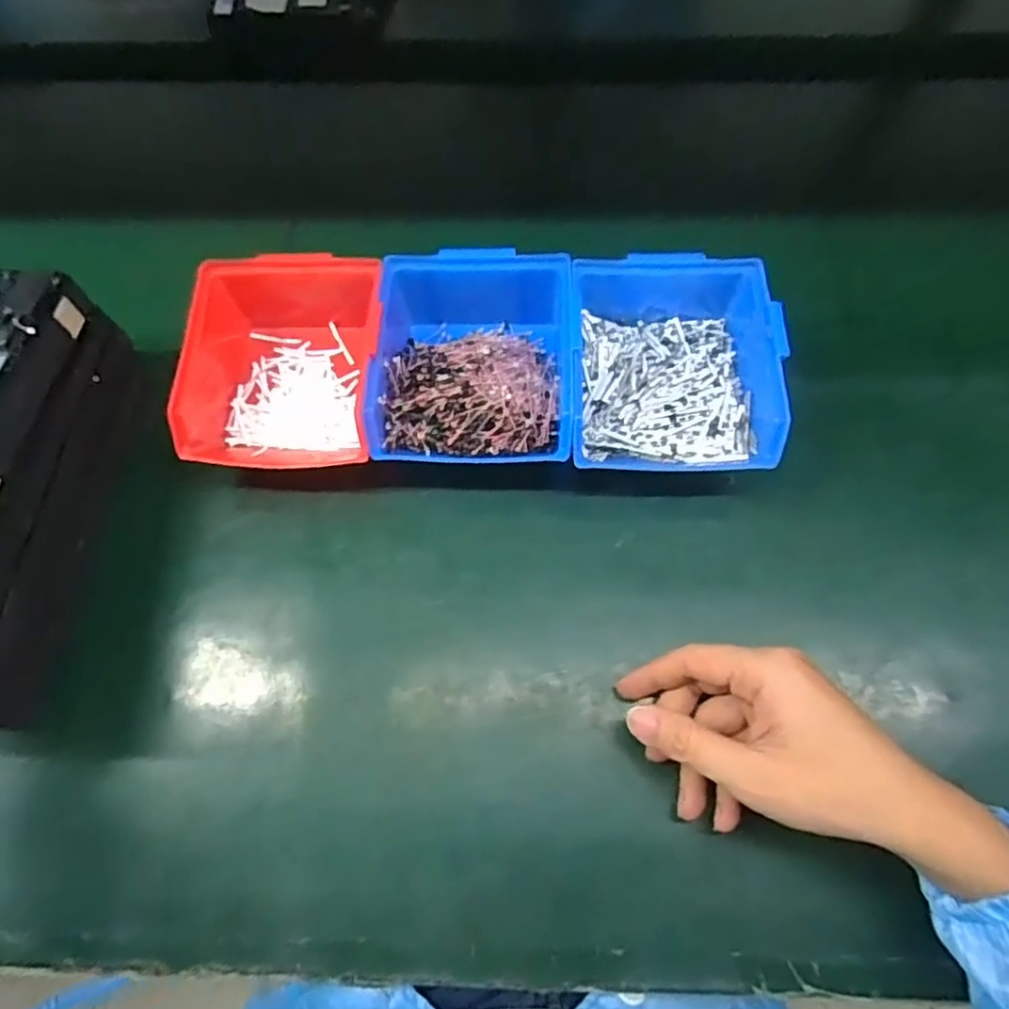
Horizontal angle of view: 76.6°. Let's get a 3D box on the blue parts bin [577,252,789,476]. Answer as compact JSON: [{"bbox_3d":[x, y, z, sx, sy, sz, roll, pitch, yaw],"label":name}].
[{"bbox_3d":[0.103,-0.091,0.411,0.123,0.064,0.146,2,69,0],"label":"blue parts bin"}]

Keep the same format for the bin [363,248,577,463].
[{"bbox_3d":[-0.019,-0.096,0.414,0.122,0.063,0.151,3,69,1],"label":"bin"}]

